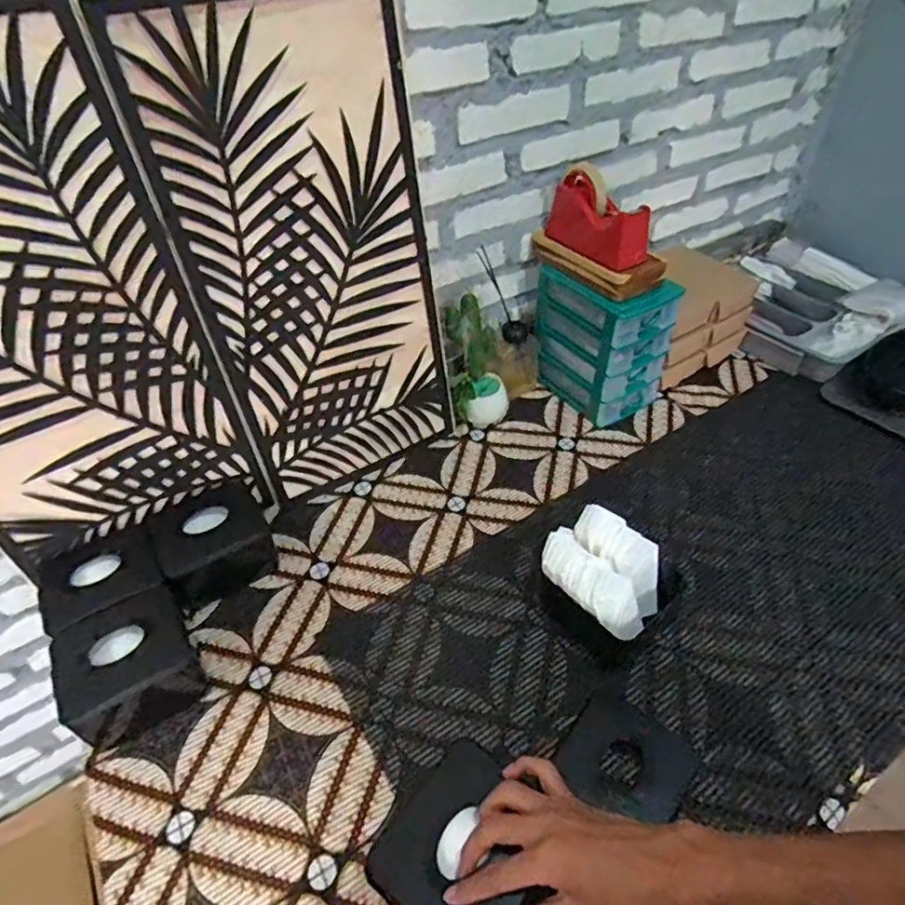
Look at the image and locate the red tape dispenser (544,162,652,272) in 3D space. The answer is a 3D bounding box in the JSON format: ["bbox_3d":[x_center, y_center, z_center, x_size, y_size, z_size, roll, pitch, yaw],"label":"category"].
[{"bbox_3d":[0.210,-0.343,0.833,0.065,0.100,0.166,-23,47,-19],"label":"red tape dispenser"}]

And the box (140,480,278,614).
[{"bbox_3d":[-0.311,0.114,0.744,0.132,0.094,0.120,-29,49,-24],"label":"box"}]

